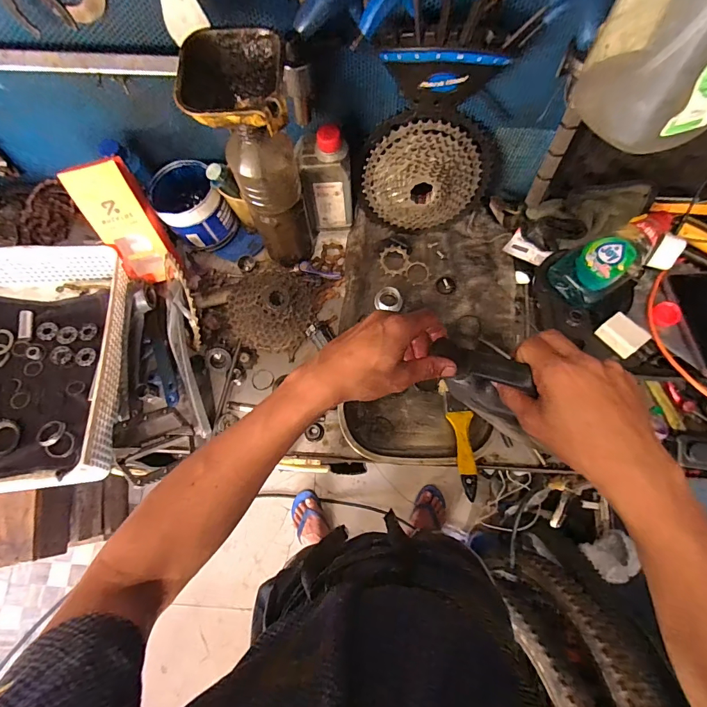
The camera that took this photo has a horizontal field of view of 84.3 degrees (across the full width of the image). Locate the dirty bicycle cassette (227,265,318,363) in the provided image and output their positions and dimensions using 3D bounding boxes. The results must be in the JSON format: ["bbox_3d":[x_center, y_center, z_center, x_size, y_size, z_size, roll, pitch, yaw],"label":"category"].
[{"bbox_3d":[-0.123,-0.072,0.588,0.116,0.057,0.127,15,75,6],"label":"dirty bicycle cassette"}]

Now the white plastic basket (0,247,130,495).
[{"bbox_3d":[-0.448,0.010,0.533,0.251,0.109,0.332,-5,74,0],"label":"white plastic basket"}]

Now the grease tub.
[{"bbox_3d":[-0.252,-0.229,0.615,0.096,0.091,0.114,-34,76,-7],"label":"grease tub"}]

